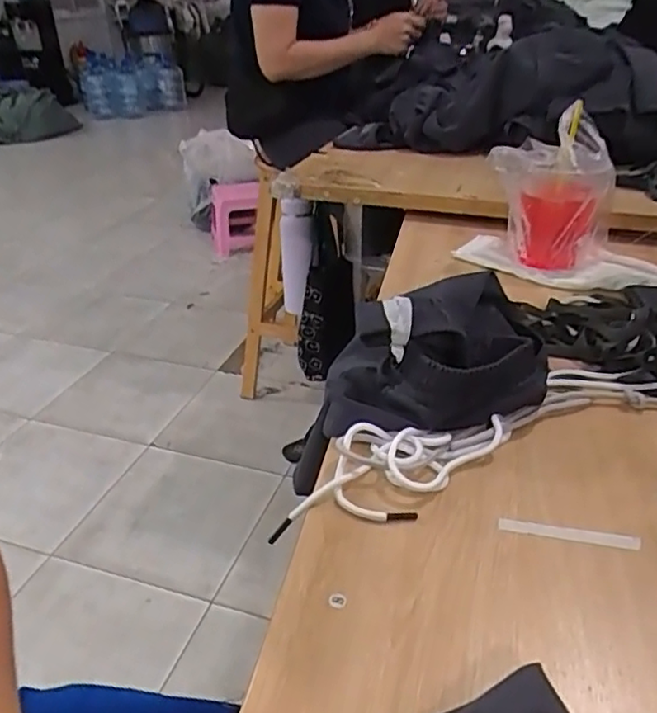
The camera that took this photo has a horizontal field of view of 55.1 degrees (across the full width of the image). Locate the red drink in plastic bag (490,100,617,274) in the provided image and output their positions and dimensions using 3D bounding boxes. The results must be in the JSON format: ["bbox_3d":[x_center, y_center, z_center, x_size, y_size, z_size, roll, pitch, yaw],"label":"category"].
[{"bbox_3d":[0.300,-0.216,0.837,0.146,0.175,0.128,11,34,20],"label":"red drink in plastic bag"}]

